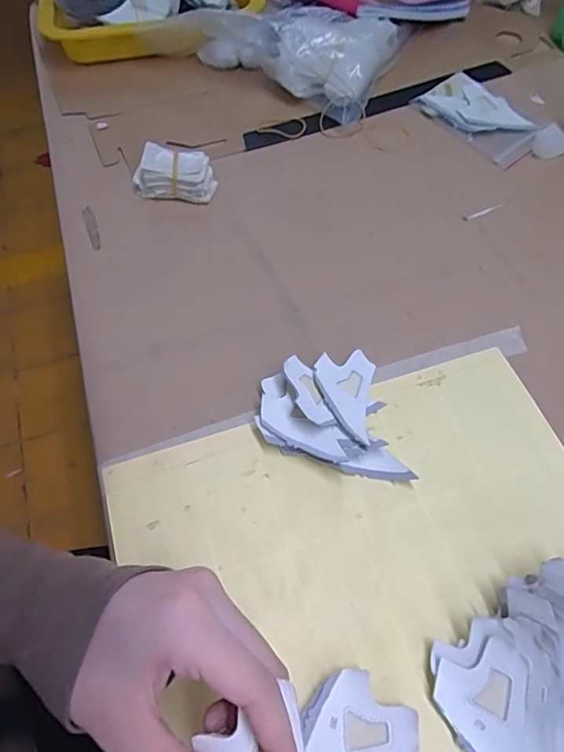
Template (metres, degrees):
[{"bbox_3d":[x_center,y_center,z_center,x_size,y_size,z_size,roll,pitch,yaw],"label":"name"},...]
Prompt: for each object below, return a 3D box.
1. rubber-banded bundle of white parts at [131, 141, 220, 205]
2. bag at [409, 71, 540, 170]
[{"bbox_3d":[-0.102,-0.191,0.482,0.072,0.039,0.031,8,62,7],"label":"rubber-banded bundle of white parts"},{"bbox_3d":[0.208,-0.271,0.523,0.071,0.018,0.126,-34,65,-16],"label":"bag"}]

